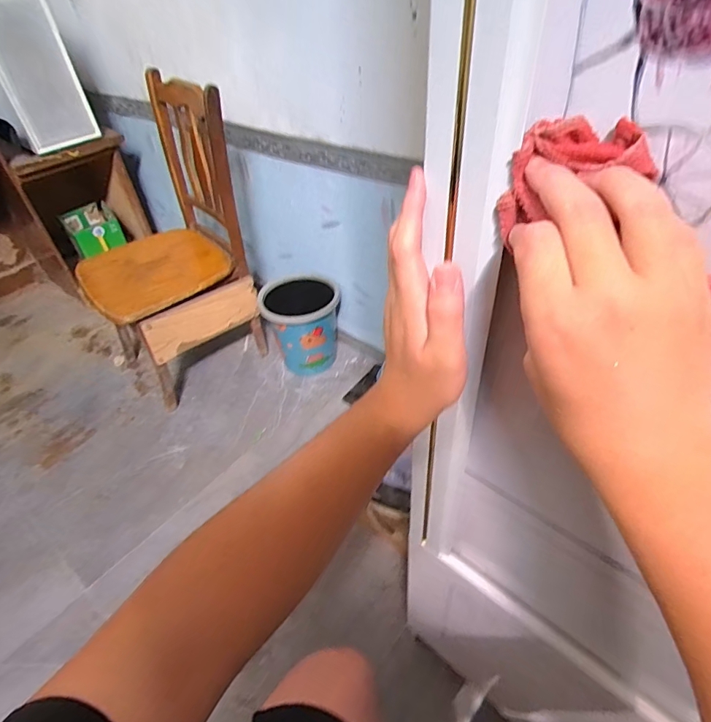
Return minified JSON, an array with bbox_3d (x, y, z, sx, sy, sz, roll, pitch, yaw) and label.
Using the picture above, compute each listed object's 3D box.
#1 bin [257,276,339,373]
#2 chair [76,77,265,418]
[{"bbox_3d":[-0.184,-0.122,1.563,0.266,0.290,0.227,-11,43,-6],"label":"bin"},{"bbox_3d":[-0.601,-0.352,1.375,0.444,0.762,0.436,-33,49,-27],"label":"chair"}]

